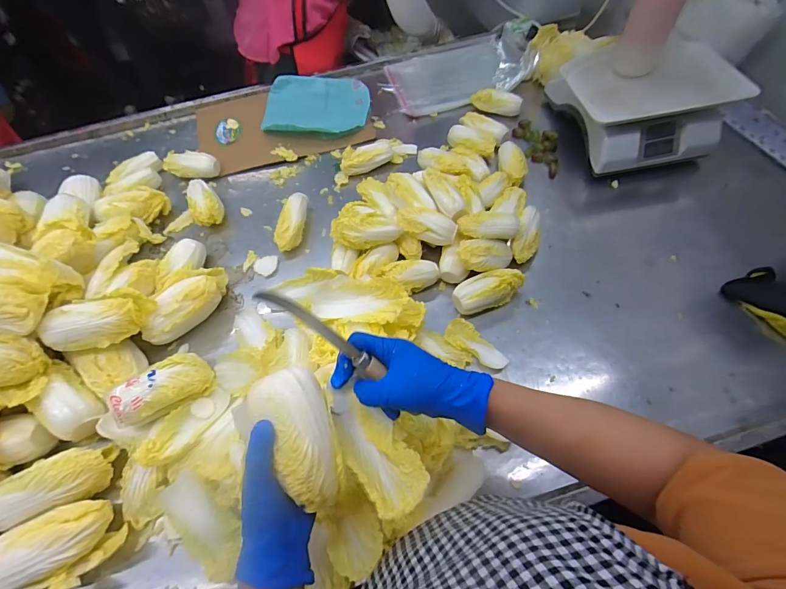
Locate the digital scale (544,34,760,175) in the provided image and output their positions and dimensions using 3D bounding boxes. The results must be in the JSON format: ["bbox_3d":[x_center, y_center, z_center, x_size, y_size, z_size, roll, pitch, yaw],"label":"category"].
[{"bbox_3d":[0.489,-0.393,0.749,0.255,0.116,0.265,-6,60,1],"label":"digital scale"}]

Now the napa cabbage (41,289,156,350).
[{"bbox_3d":[-0.452,0.041,0.577,0.137,0.064,0.079,-19,60,-7],"label":"napa cabbage"}]

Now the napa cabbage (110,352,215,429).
[{"bbox_3d":[-0.342,0.141,0.553,0.134,0.056,0.063,-32,63,-14],"label":"napa cabbage"}]

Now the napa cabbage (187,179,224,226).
[{"bbox_3d":[-0.395,-0.191,0.787,0.060,0.058,0.115,-28,62,-11],"label":"napa cabbage"}]

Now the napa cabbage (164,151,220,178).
[{"bbox_3d":[-0.463,-0.289,0.856,0.147,0.049,0.054,9,61,10],"label":"napa cabbage"}]

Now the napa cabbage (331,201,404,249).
[{"bbox_3d":[-0.048,-0.118,0.662,0.121,0.050,0.064,-12,60,-2],"label":"napa cabbage"}]

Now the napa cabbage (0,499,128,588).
[{"bbox_3d":[-0.424,0.322,0.478,0.143,0.063,0.090,-9,60,-1],"label":"napa cabbage"}]

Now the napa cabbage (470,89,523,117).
[{"bbox_3d":[0.238,-0.446,0.874,0.123,0.045,0.041,24,65,17],"label":"napa cabbage"}]

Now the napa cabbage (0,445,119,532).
[{"bbox_3d":[-0.460,0.254,0.502,0.147,0.050,0.072,-20,77,-20],"label":"napa cabbage"}]

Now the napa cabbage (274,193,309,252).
[{"bbox_3d":[-0.202,-0.143,0.749,0.055,0.051,0.130,4,61,7],"label":"napa cabbage"}]

